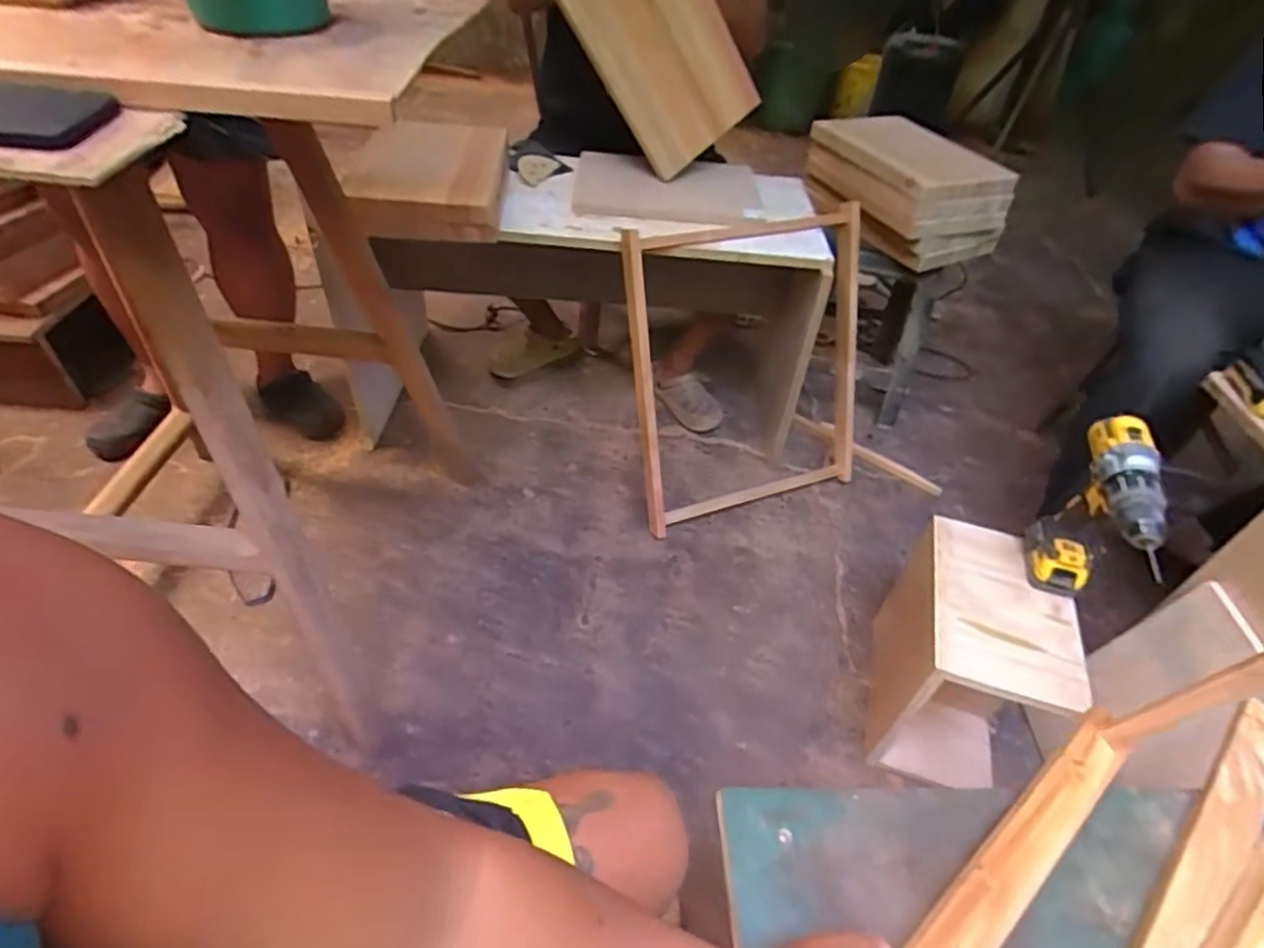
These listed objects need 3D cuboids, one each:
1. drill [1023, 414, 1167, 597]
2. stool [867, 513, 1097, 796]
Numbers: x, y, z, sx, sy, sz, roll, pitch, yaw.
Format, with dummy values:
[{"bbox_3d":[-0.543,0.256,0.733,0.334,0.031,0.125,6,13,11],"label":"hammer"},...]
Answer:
[{"bbox_3d":[0.604,0.077,0.856,0.074,0.230,0.217,13,44,8],"label":"drill"},{"bbox_3d":[0.518,0.271,1.043,0.190,0.310,0.340,16,44,10],"label":"stool"}]

